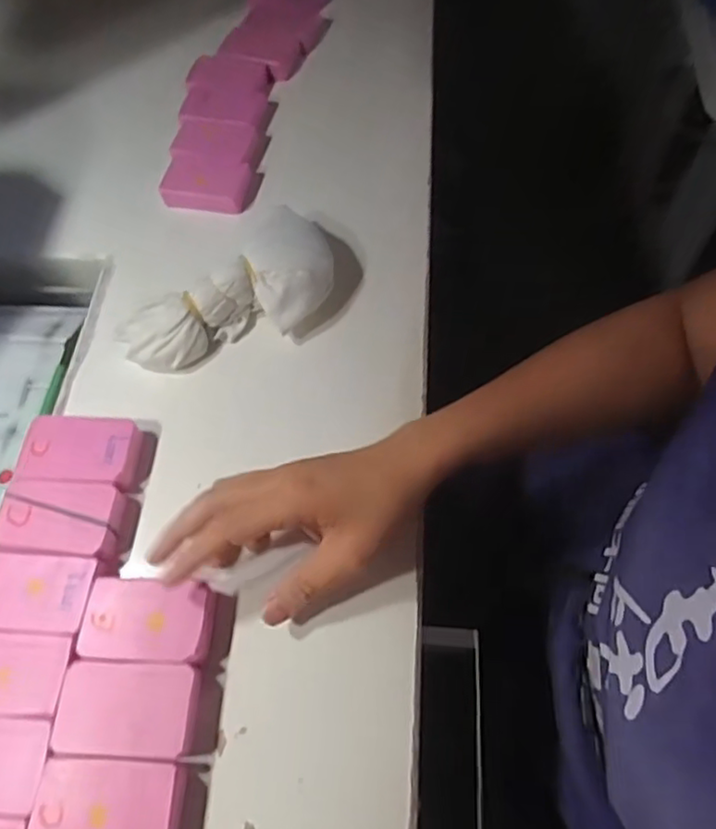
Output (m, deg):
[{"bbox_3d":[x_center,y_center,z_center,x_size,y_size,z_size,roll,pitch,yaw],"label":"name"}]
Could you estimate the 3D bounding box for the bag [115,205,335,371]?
[{"bbox_3d":[-0.086,-0.083,0.465,0.167,0.049,0.090,-37,66,-16],"label":"bag"}]

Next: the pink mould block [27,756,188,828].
[{"bbox_3d":[-0.126,0.203,0.328,0.074,0.024,0.046,1,62,3],"label":"pink mould block"}]

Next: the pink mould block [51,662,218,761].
[{"bbox_3d":[-0.119,0.161,0.349,0.081,0.020,0.045,1,62,3],"label":"pink mould block"}]

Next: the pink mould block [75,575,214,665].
[{"bbox_3d":[-0.119,0.120,0.369,0.073,0.022,0.044,2,62,4],"label":"pink mould block"}]

